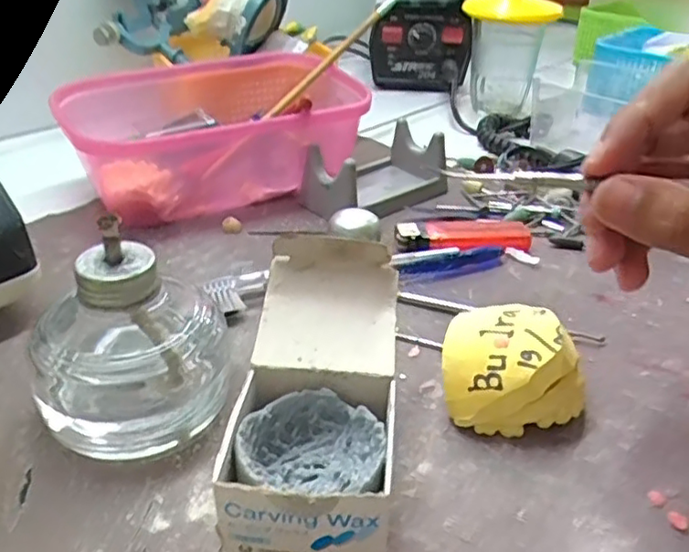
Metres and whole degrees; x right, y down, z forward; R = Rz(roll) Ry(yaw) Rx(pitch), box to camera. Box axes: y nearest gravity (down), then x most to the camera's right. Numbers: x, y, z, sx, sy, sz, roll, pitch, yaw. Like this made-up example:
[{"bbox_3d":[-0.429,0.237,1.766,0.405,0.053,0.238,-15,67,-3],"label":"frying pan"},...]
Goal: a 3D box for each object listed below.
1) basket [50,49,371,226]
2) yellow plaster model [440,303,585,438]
[{"bbox_3d":[-0.086,-0.100,0.448,0.185,0.068,0.134,-15,37,-24],"label":"basket"},{"bbox_3d":[0.069,0.038,0.267,0.055,0.036,0.049,8,34,9],"label":"yellow plaster model"}]

